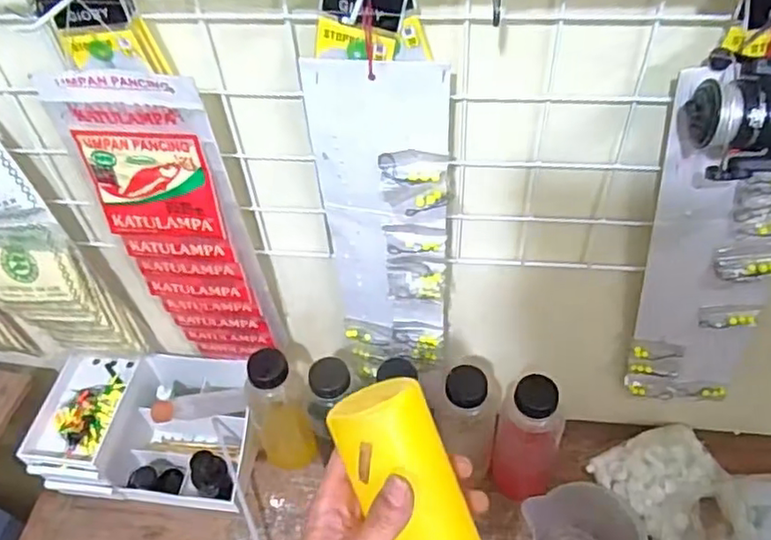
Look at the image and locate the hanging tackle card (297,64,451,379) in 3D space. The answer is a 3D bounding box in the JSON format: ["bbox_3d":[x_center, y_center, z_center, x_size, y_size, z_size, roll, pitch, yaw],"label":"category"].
[{"bbox_3d":[0.002,-0.015,0.547,0.100,0.358,0.020,8,50,10],"label":"hanging tackle card"}]

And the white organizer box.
[{"bbox_3d":[-0.274,0.185,0.758,0.232,0.101,0.156,1,49,5],"label":"white organizer box"}]

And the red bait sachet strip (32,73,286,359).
[{"bbox_3d":[-0.174,-0.018,0.570,0.109,0.349,0.030,0,49,5],"label":"red bait sachet strip"}]

